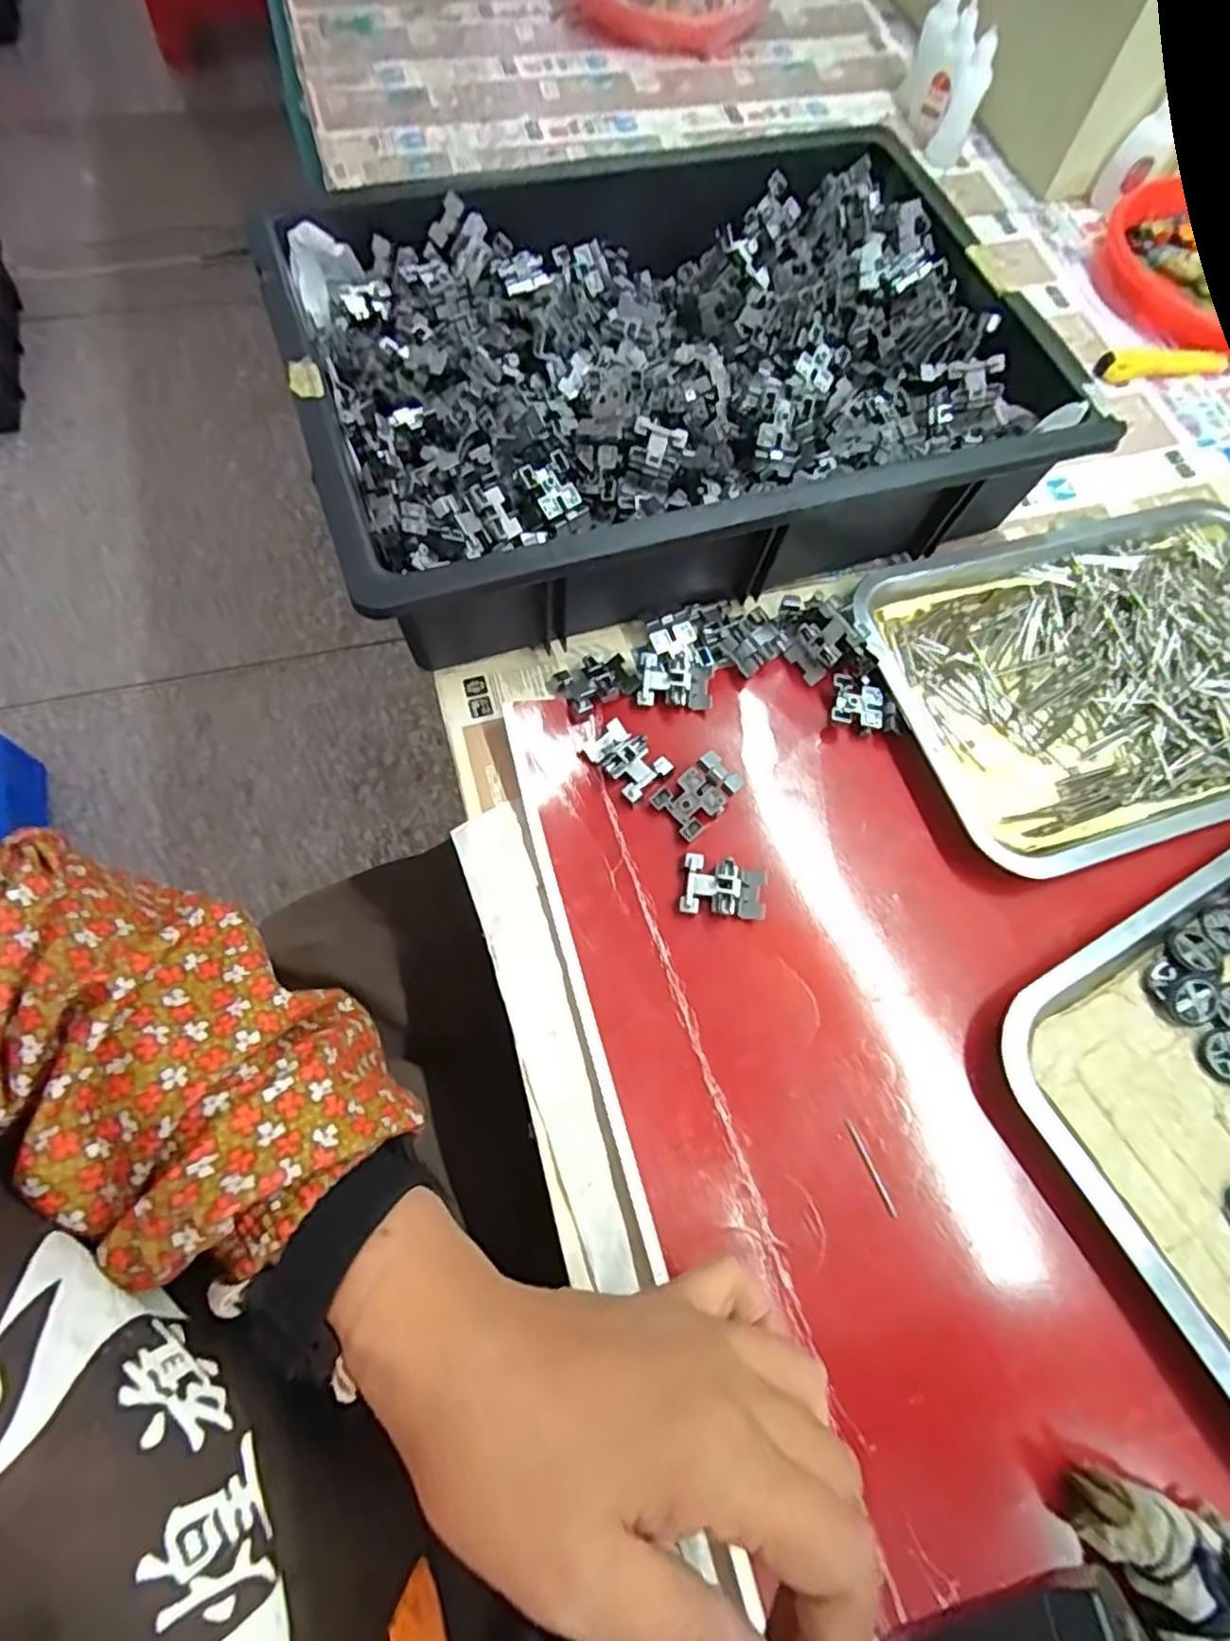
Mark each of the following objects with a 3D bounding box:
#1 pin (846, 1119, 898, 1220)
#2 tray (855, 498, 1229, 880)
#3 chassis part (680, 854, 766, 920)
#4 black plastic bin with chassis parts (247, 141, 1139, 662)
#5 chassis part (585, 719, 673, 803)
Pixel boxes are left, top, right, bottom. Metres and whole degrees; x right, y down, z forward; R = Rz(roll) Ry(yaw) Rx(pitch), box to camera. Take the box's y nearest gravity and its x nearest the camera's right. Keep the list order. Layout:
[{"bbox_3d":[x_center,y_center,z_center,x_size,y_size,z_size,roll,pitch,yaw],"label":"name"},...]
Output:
[{"bbox_3d":[0.121,0.163,0.333,0.004,0.004,0.045,-21,70,-11],"label":"pin"},{"bbox_3d":[0.315,-0.093,0.437,0.304,0.019,0.208,-15,69,-9],"label":"tray"},{"bbox_3d":[0.058,0.035,0.373,0.044,0.012,0.030,7,68,0],"label":"chassis part"},{"bbox_3d":[0.031,-0.280,0.453,0.428,0.089,0.310,-18,70,-10],"label":"black plastic bin with chassis parts"},{"bbox_3d":[0.007,-0.036,0.396,0.031,0.008,0.044,-38,74,-16],"label":"chassis part"}]

